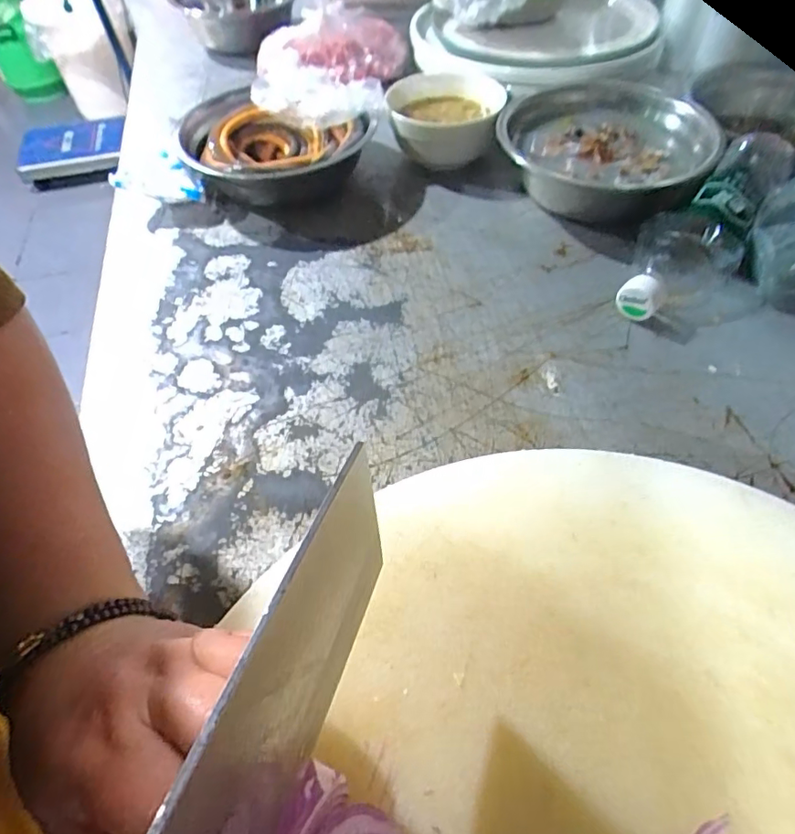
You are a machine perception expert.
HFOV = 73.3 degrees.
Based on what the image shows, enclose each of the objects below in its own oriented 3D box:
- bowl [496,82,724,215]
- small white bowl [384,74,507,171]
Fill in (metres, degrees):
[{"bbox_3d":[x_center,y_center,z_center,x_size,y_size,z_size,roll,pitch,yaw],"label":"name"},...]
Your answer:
[{"bbox_3d":[0.208,-0.275,0.547,0.204,0.070,0.185,22,57,17],"label":"bowl"},{"bbox_3d":[0.052,-0.316,0.582,0.120,0.059,0.119,-1,54,1],"label":"small white bowl"}]

